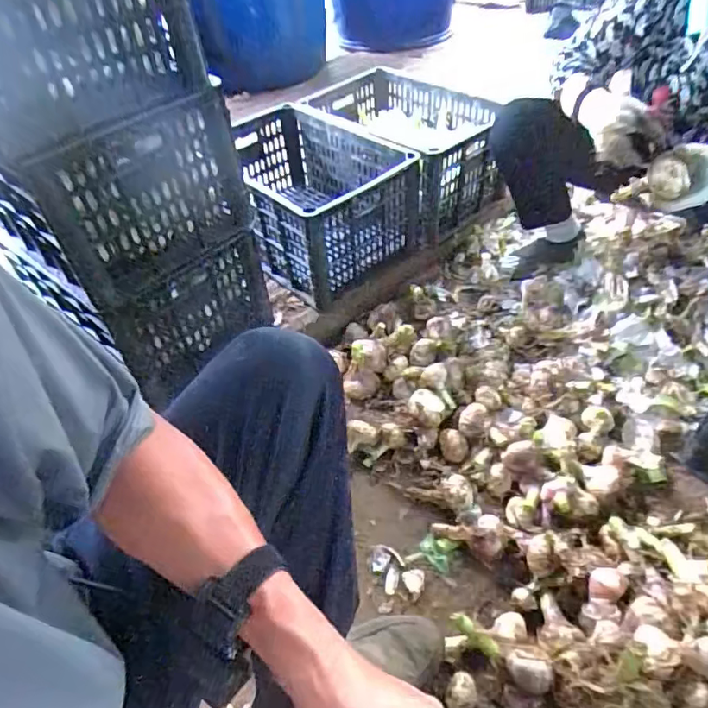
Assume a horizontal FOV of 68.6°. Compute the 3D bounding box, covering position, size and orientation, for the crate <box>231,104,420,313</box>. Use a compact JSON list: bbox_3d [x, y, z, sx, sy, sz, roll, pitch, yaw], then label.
[{"bbox_3d":[-0.103,-0.351,1.172,0.330,0.227,0.457,-35,53,-24],"label":"crate"}]

